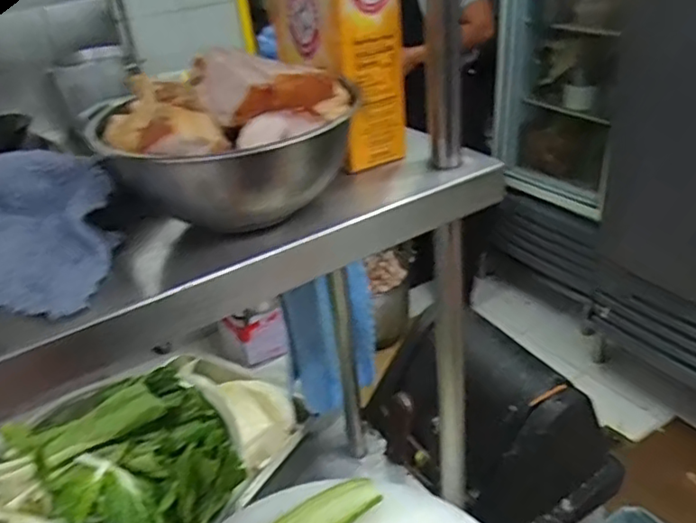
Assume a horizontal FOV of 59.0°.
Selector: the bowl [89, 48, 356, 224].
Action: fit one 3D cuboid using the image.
[{"bbox_3d":[-0.071,-0.074,0.388,0.109,0.098,0.128,20,39,37],"label":"bowl"}]

